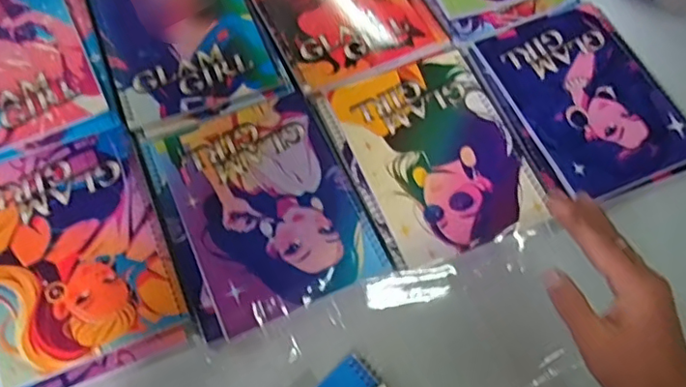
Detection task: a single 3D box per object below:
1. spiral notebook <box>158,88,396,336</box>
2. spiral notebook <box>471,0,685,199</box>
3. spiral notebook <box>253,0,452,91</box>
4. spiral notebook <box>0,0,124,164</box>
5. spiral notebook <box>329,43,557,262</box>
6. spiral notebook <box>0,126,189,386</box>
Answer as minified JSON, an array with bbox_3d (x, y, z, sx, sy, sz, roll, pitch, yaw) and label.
[{"bbox_3d":[-0.066,0.007,0.511,0.147,0.007,0.194,-22,69,-12],"label":"spiral notebook"},{"bbox_3d":[0.239,-0.099,0.570,0.150,0.007,0.196,-21,69,-12],"label":"spiral notebook"},{"bbox_3d":[-0.006,-0.209,0.608,0.162,0.007,0.195,-24,69,-13],"label":"spiral notebook"},{"bbox_3d":[-0.319,-0.128,0.557,0.163,0.006,0.211,-21,69,-12],"label":"spiral notebook"},{"bbox_3d":[0.087,-0.043,0.541,0.148,0.006,0.196,-20,68,-11],"label":"spiral notebook"},{"bbox_3d":[-0.229,0.044,0.486,0.147,0.004,0.192,-21,68,-12],"label":"spiral notebook"}]

